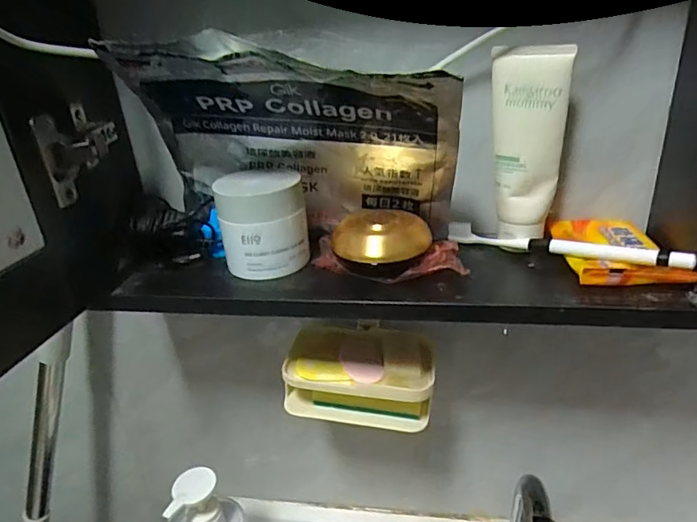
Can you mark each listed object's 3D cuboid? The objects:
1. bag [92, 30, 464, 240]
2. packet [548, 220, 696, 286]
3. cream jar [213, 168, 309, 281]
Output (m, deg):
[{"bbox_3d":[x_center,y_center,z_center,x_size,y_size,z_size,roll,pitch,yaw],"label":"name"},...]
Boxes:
[{"bbox_3d":[-0.038,-0.087,0.395,0.239,0.156,0.111,3,27,15],"label":"bag"},{"bbox_3d":[0.198,-0.009,0.386,0.068,0.013,0.104,-1,27,8],"label":"packet"},{"bbox_3d":[-0.070,-0.032,0.424,0.068,0.071,0.065,-4,27,2],"label":"cream jar"}]

